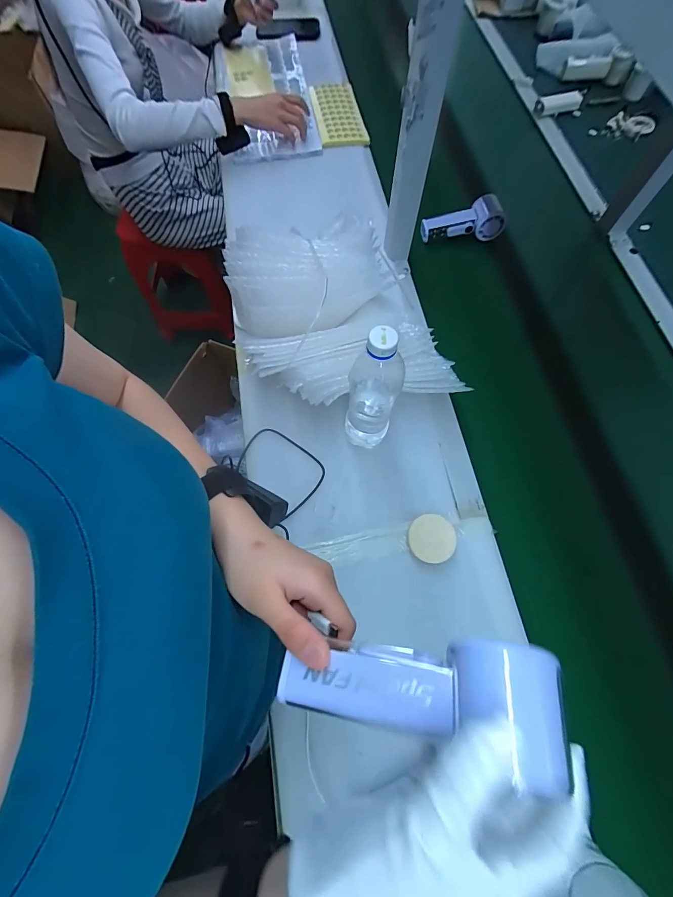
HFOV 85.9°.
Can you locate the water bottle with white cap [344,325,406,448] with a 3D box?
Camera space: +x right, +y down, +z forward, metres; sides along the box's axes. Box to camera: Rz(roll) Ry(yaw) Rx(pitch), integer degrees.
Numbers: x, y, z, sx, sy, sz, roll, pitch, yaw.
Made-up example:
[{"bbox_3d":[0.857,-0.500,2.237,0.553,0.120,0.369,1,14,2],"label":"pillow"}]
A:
[{"bbox_3d":[0.044,-0.074,0.455,0.064,0.229,0.069,4,70,2],"label":"water bottle with white cap"}]

